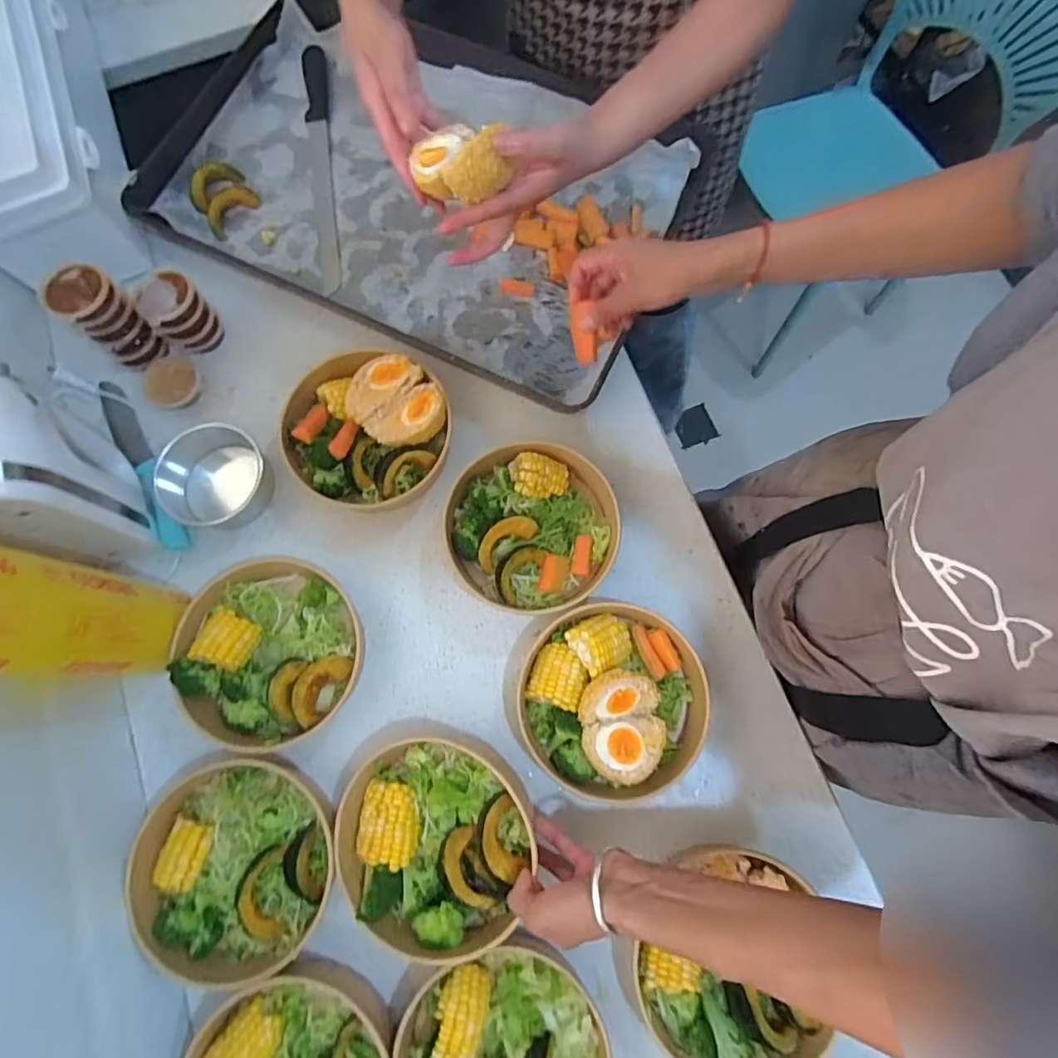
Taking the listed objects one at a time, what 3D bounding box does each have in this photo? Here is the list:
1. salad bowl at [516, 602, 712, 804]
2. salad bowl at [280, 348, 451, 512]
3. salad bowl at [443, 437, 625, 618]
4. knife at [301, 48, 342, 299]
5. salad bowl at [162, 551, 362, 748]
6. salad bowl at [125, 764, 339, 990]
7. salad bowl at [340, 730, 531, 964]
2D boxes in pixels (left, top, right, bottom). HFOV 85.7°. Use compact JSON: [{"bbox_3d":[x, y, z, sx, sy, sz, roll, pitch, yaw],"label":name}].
[{"bbox_3d":[0.081,0.158,0.537,0.175,0.056,0.170,0,75,-1],"label":"salad bowl"},{"bbox_3d":[-0.170,-0.104,0.602,0.160,0.056,0.163,0,75,-1],"label":"salad bowl"},{"bbox_3d":[0.006,-0.002,0.587,0.176,0.056,0.164,0,75,-1],"label":"salad bowl"},{"bbox_3d":[-0.263,-0.464,0.720,0.030,0.025,0.378,-7,75,-3],"label":"knife"},{"bbox_3d":[-0.251,0.119,0.555,0.168,0.053,0.169,0,75,-1],"label":"salad bowl"},{"bbox_3d":[-0.264,0.302,0.512,0.175,0.044,0.171,0,75,-1],"label":"salad bowl"},{"bbox_3d":[-0.084,0.271,0.492,0.167,0.054,0.164,0,75,-1],"label":"salad bowl"}]

